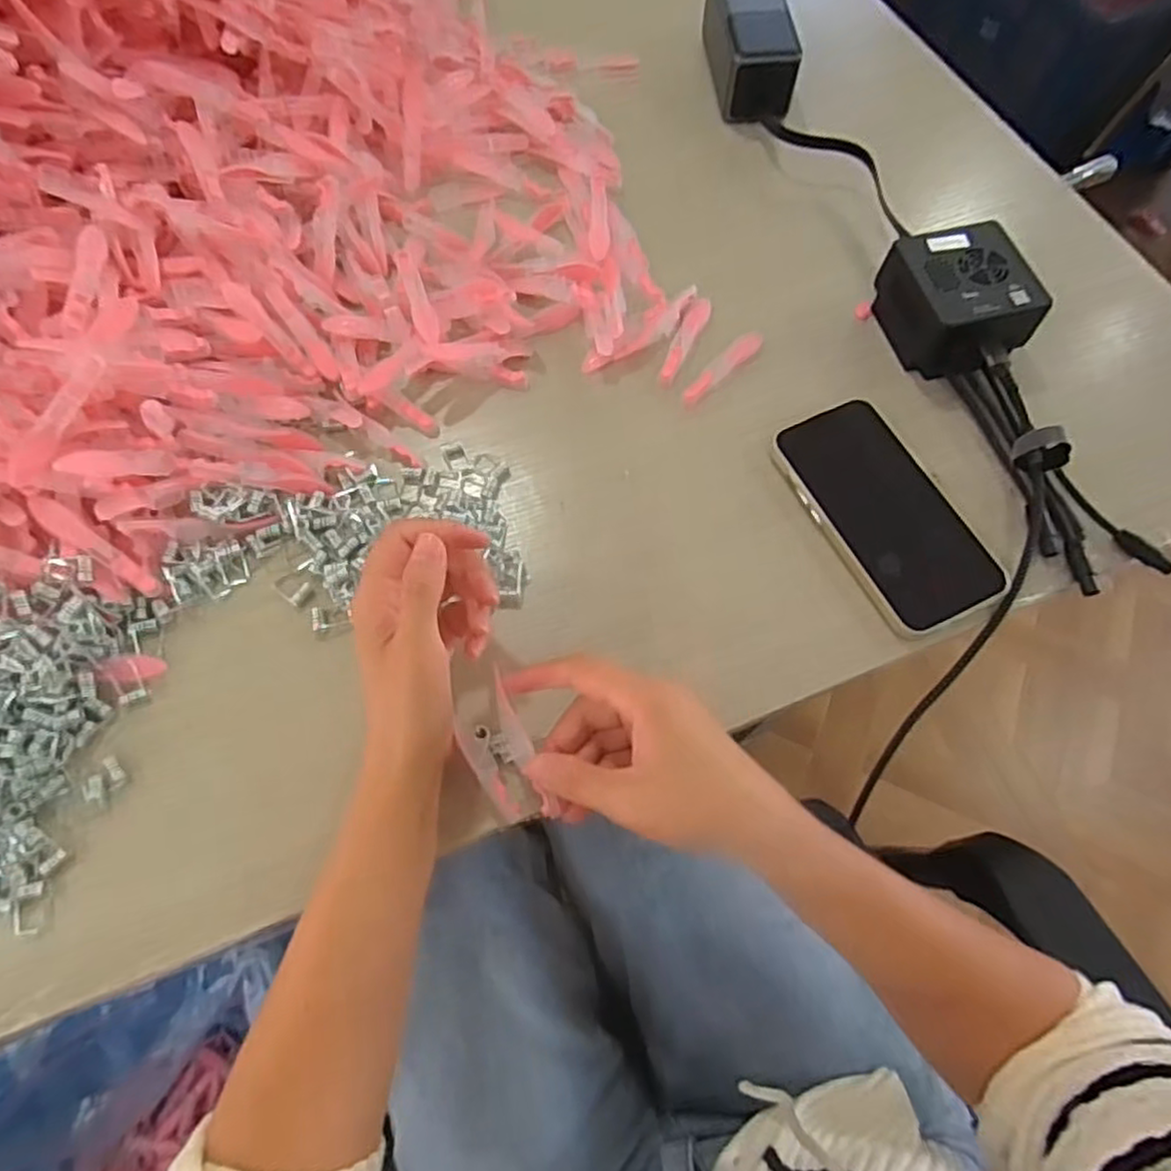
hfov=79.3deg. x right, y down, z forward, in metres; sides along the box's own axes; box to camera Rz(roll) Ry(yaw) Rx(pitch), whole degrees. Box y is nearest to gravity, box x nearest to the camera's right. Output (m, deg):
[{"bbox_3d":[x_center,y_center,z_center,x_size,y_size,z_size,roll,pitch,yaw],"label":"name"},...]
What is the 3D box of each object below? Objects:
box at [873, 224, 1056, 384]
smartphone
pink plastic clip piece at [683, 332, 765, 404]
[{"bbox_3d":[0.234,-0.182,0.449,0.071,0.047,0.087,-14,67,-6],"label":"box"},{"bbox_3d":[0.174,-0.044,0.409,0.077,0.008,0.145,-25,69,-11],"label":"smartphone"},{"bbox_3d":[0.090,-0.143,0.459,0.016,0.004,0.075,41,72,16],"label":"pink plastic clip piece"}]

